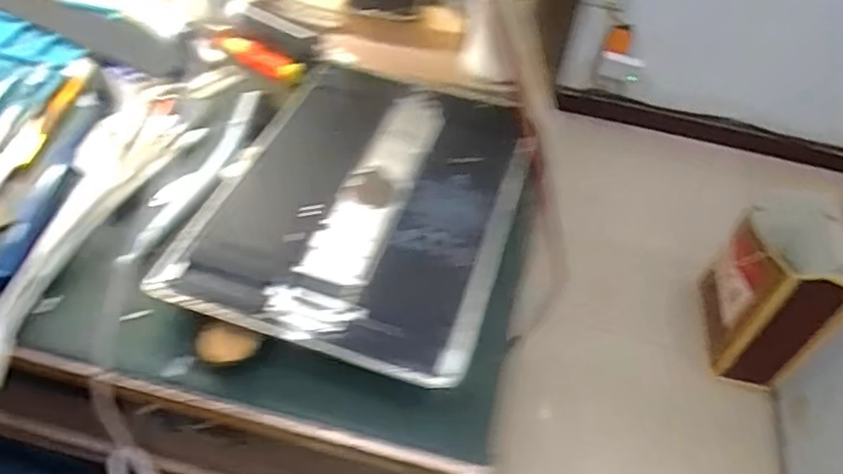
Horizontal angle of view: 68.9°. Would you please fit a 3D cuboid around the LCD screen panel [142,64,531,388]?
[{"bbox_3d":[-0.038,-0.033,0.401,0.192,0.014,0.246,15,48,9],"label":"LCD screen panel"}]

